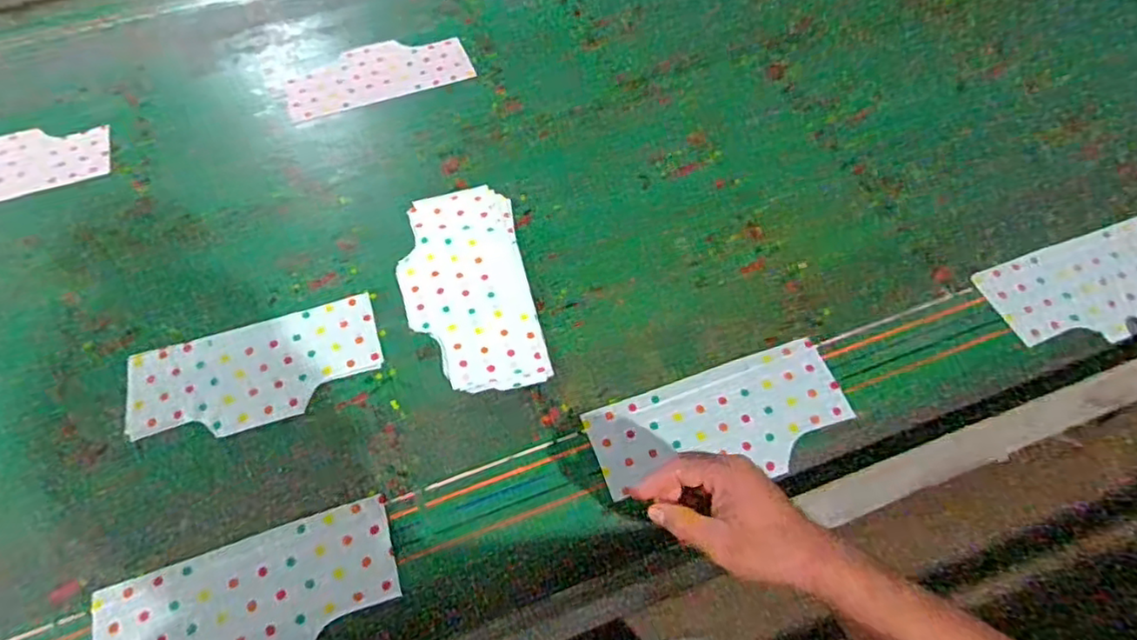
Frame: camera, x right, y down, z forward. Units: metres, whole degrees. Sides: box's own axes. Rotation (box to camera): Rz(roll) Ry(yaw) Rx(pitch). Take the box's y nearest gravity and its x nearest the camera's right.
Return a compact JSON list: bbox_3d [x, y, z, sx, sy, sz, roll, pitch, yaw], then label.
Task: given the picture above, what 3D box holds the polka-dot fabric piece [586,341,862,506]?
[{"bbox_3d":[0.173,0.115,0.727,0.290,0.008,0.124,-17,61,-8],"label":"polka-dot fabric piece"}]

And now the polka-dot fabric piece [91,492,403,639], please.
[{"bbox_3d":[-0.313,0.282,0.629,0.285,0.007,0.135,-18,63,-7],"label":"polka-dot fabric piece"}]

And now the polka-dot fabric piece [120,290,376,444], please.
[{"bbox_3d":[-0.367,0.059,0.755,0.282,0.005,0.139,-14,59,-6],"label":"polka-dot fabric piece"}]

